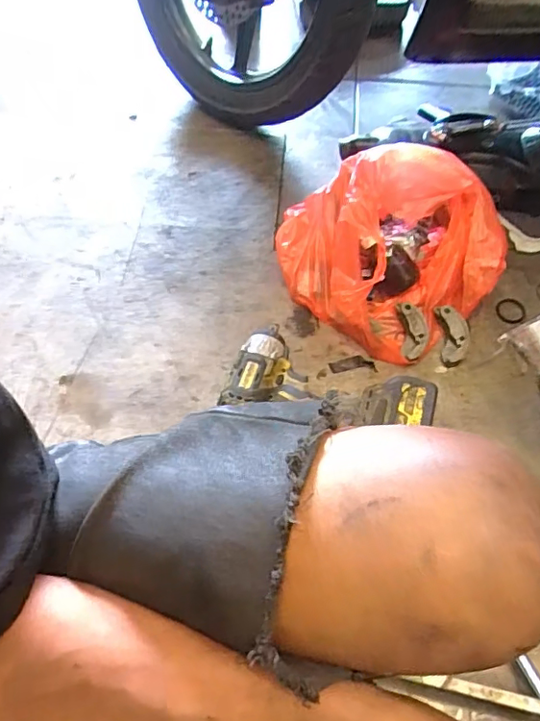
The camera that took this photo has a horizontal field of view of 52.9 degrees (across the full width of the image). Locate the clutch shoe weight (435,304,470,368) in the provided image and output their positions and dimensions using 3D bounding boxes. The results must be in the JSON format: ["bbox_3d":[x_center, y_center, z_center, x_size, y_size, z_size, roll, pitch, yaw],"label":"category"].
[{"bbox_3d":[0.262,-0.034,0.774,0.040,0.025,0.088,0,61,0],"label":"clutch shoe weight"}]

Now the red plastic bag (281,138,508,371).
[{"bbox_3d":[0.175,-0.174,0.795,0.296,0.123,0.295,-36,67,-18],"label":"red plastic bag"}]

